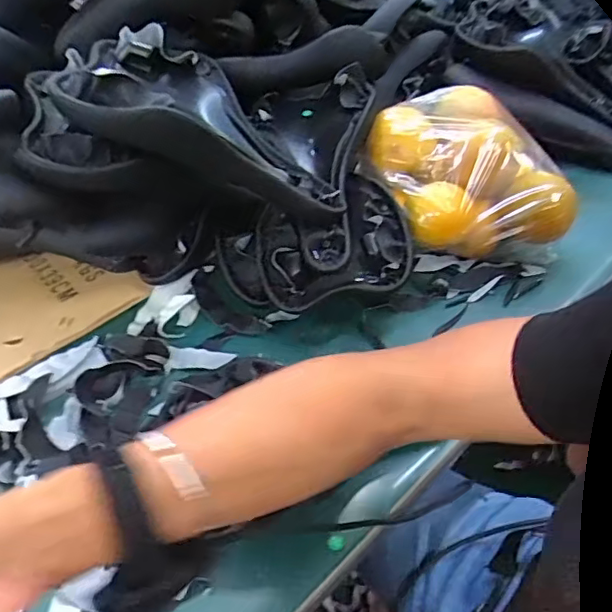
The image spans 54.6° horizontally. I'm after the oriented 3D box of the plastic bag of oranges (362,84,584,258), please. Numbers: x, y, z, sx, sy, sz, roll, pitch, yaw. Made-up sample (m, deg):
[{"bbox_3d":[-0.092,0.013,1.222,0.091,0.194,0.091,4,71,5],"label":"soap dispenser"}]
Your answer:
[{"bbox_3d":[0.153,-0.129,0.588,0.160,0.090,0.175,-21,50,-15],"label":"plastic bag of oranges"}]

